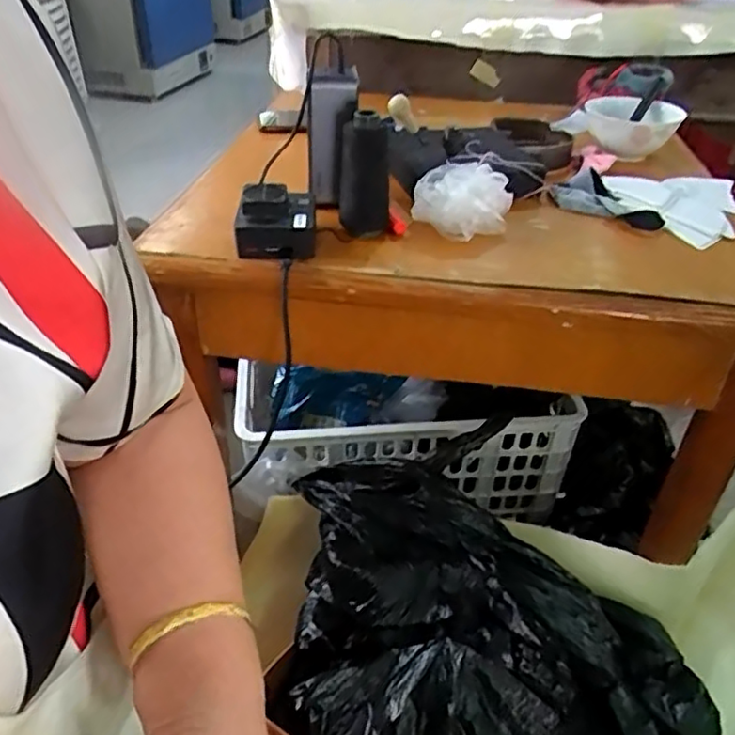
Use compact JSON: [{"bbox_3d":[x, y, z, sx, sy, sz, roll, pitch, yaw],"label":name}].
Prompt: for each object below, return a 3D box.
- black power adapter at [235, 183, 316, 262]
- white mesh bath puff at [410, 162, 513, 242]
[{"bbox_3d":[-0.083,-0.136,0.591,0.071,0.046,0.078,2,37,-2],"label":"black power adapter"},{"bbox_3d":[0.093,-0.165,0.626,0.094,0.048,0.076,7,37,6],"label":"white mesh bath puff"}]

